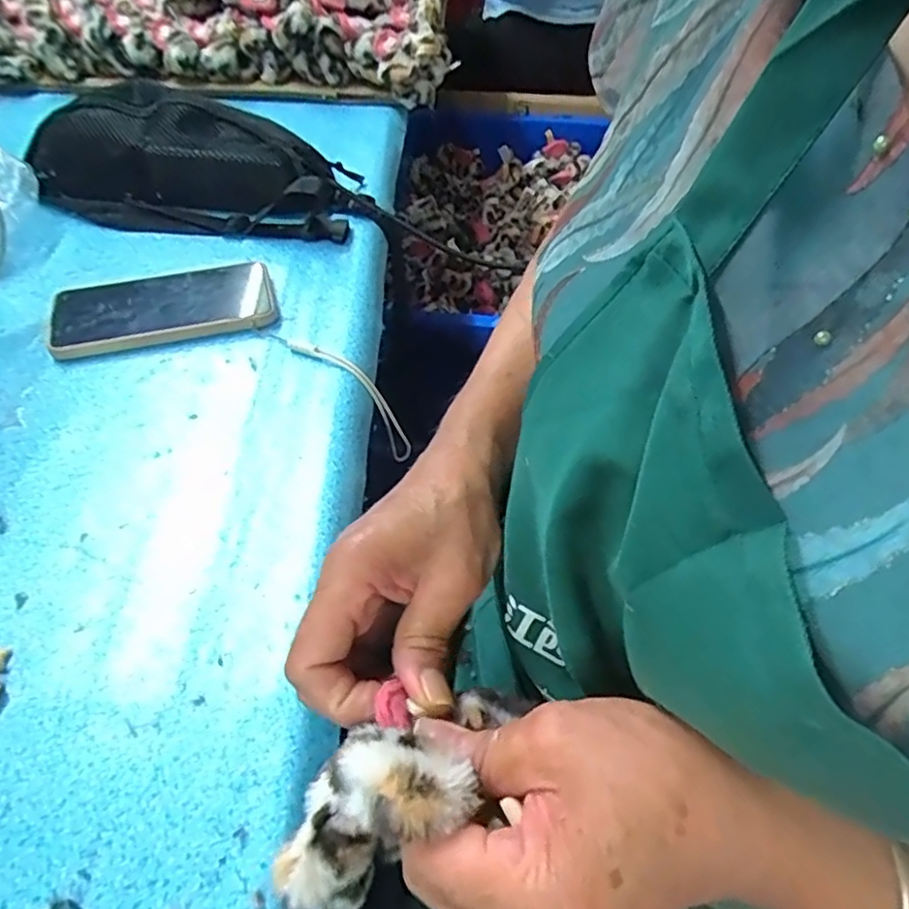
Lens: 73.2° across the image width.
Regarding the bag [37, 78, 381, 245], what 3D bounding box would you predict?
[{"bbox_3d":[-0.237,-0.272,0.562,0.304,0.084,0.127,2,50,-2],"label":"bag"}]

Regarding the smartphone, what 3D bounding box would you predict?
[{"bbox_3d":[-0.226,-0.117,0.482,0.160,0.013,0.081,-15,53,-15],"label":"smartphone"}]

